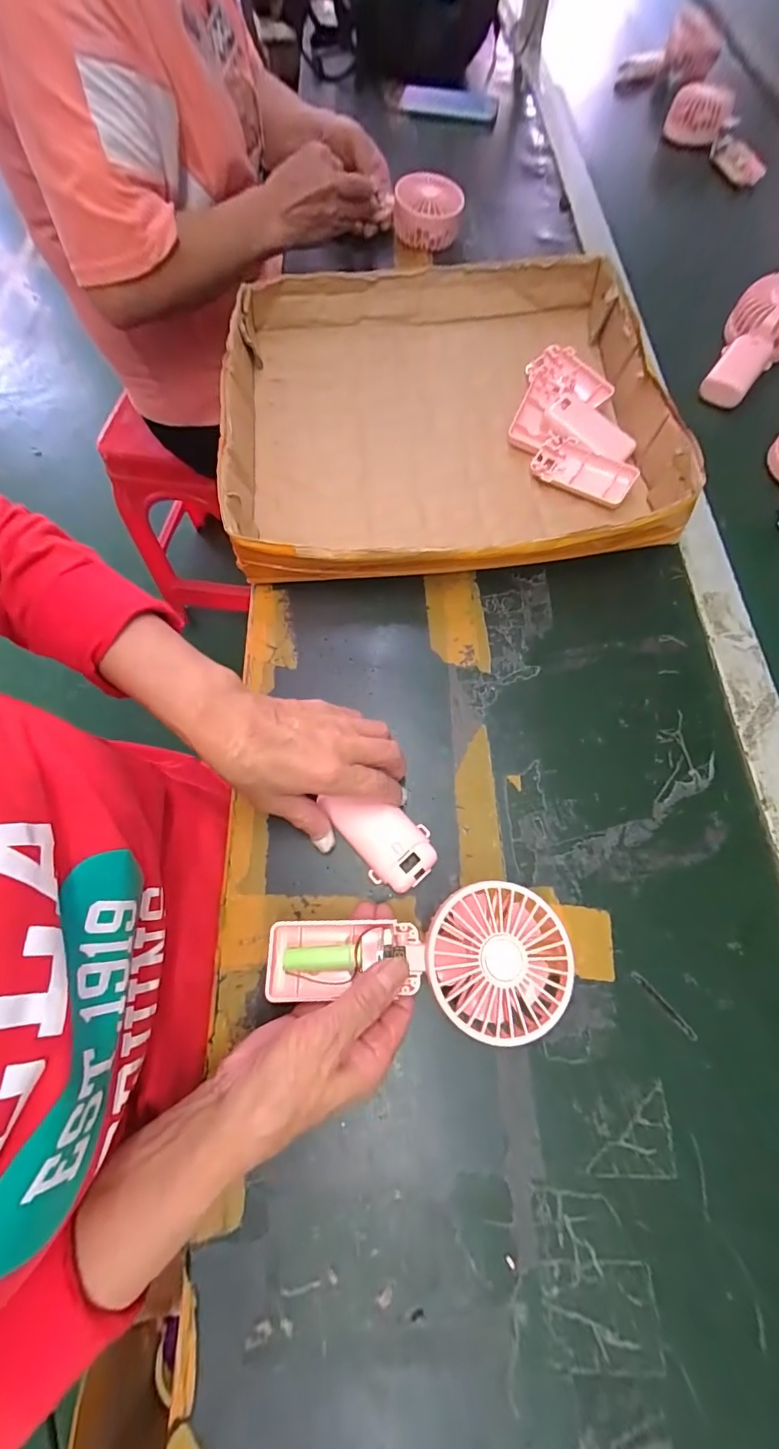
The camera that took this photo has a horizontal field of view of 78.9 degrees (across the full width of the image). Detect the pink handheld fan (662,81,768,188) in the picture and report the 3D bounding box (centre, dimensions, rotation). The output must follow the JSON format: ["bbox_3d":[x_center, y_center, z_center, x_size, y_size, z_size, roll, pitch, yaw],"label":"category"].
[{"bbox_3d":[0.483,-0.865,0.697,0.032,0.058,0.181,-38,85,-12],"label":"pink handheld fan"}]

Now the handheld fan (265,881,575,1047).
[{"bbox_3d":[0.017,0.148,0.296,0.182,0.029,0.082,-4,69,6],"label":"handheld fan"}]

